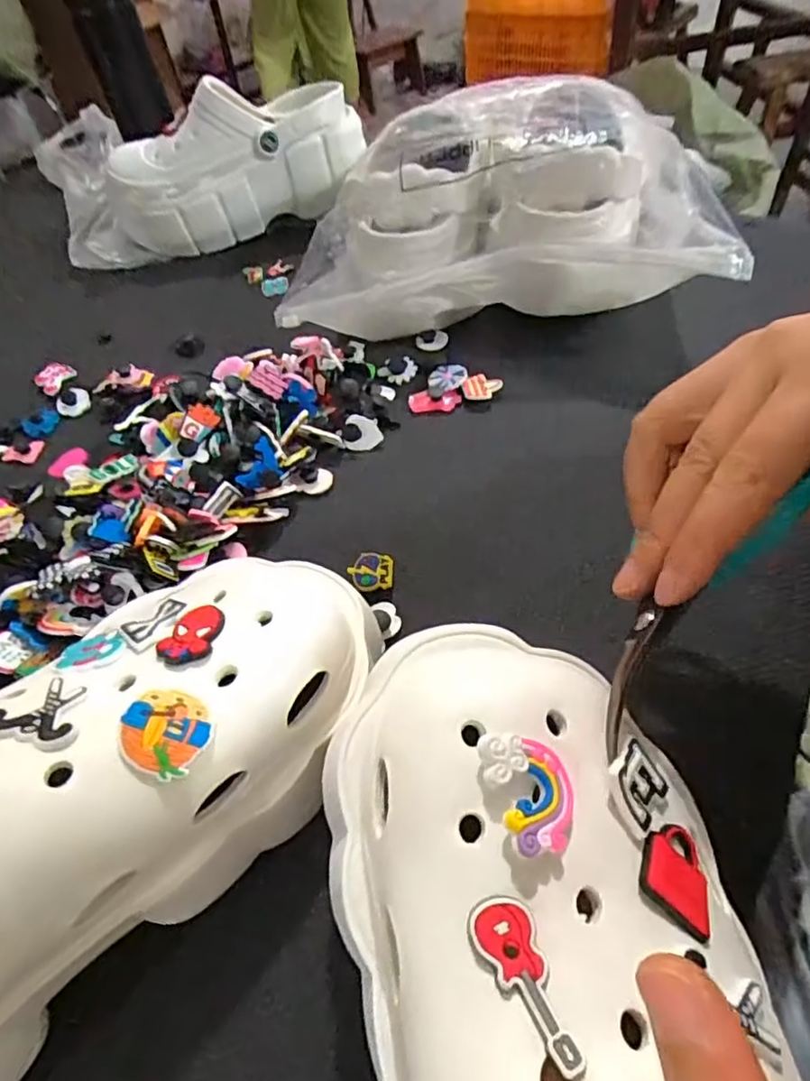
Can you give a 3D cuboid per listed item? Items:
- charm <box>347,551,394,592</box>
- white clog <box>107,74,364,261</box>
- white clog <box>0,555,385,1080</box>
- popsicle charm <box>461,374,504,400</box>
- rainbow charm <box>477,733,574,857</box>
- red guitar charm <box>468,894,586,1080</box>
[{"bbox_3d":[-0.018,0.016,0.318,0.025,0.004,0.021,1,52,8],"label":"charm"},{"bbox_3d":[-0.157,-0.358,0.564,0.239,0.102,0.089,-12,51,-2],"label":"white clog"},{"bbox_3d":[-0.122,0.089,0.211,0.268,0.111,0.123,-38,57,-22],"label":"white clog"},{"bbox_3d":[0.052,-0.104,0.403,0.026,0.004,0.018,-1,76,10],"label":"popsicle charm"},{"bbox_3d":[0.034,0.064,0.156,0.025,0.005,0.029,1,53,-32],"label":"rainbow charm"},{"bbox_3d":[0.028,0.098,0.135,0.014,0.004,0.035,-26,54,-13],"label":"red guitar charm"}]

